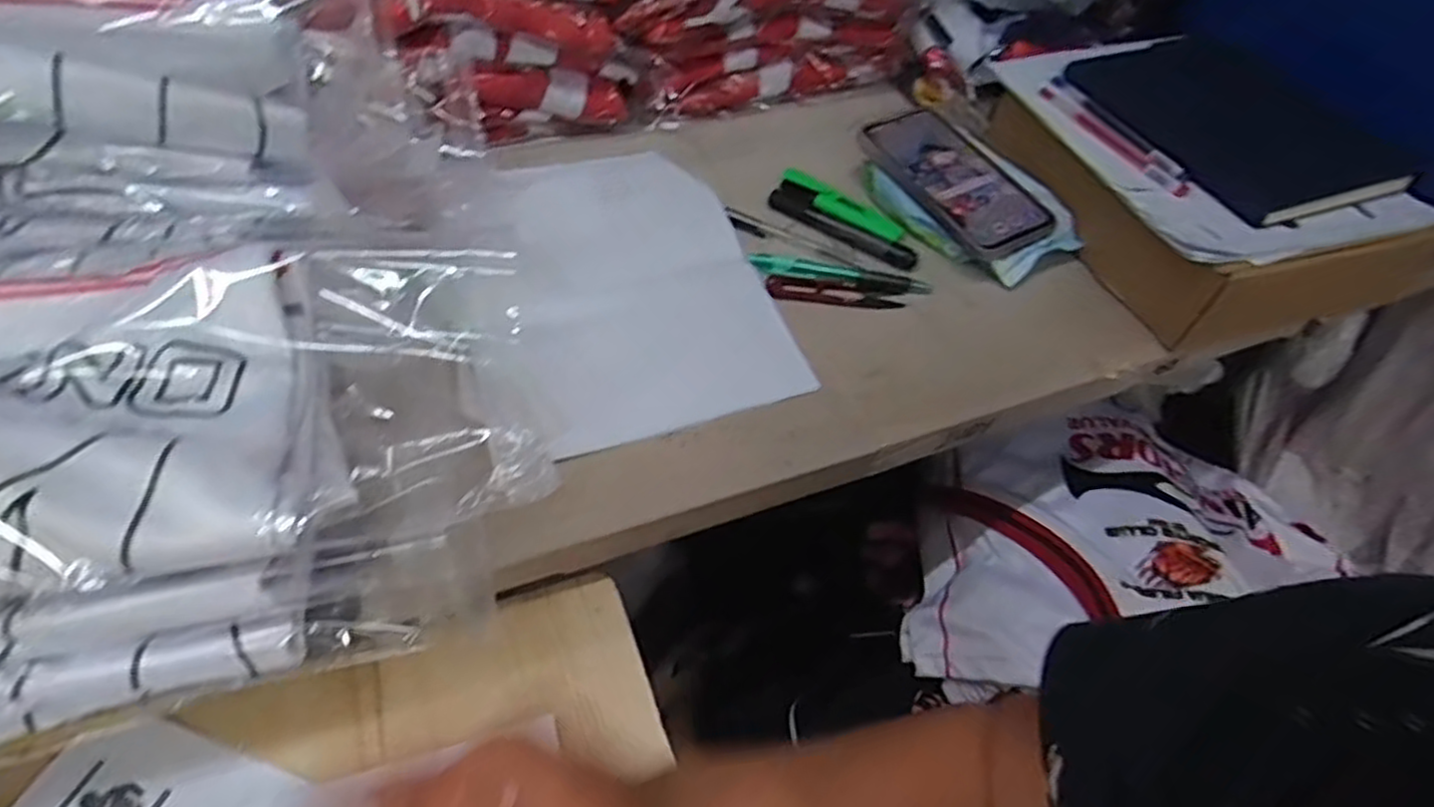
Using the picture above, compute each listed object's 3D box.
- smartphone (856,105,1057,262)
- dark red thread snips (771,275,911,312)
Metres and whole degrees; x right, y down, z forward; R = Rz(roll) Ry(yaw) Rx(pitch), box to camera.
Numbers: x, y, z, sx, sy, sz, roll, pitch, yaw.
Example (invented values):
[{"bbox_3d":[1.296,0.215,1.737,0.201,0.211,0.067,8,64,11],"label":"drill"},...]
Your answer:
[{"bbox_3d":[0.196,-0.184,0.581,0.081,0.014,0.165,-26,63,-17],"label":"smartphone"},{"bbox_3d":[0.088,-0.083,0.537,0.098,0.004,0.026,7,52,2],"label":"dark red thread snips"}]

